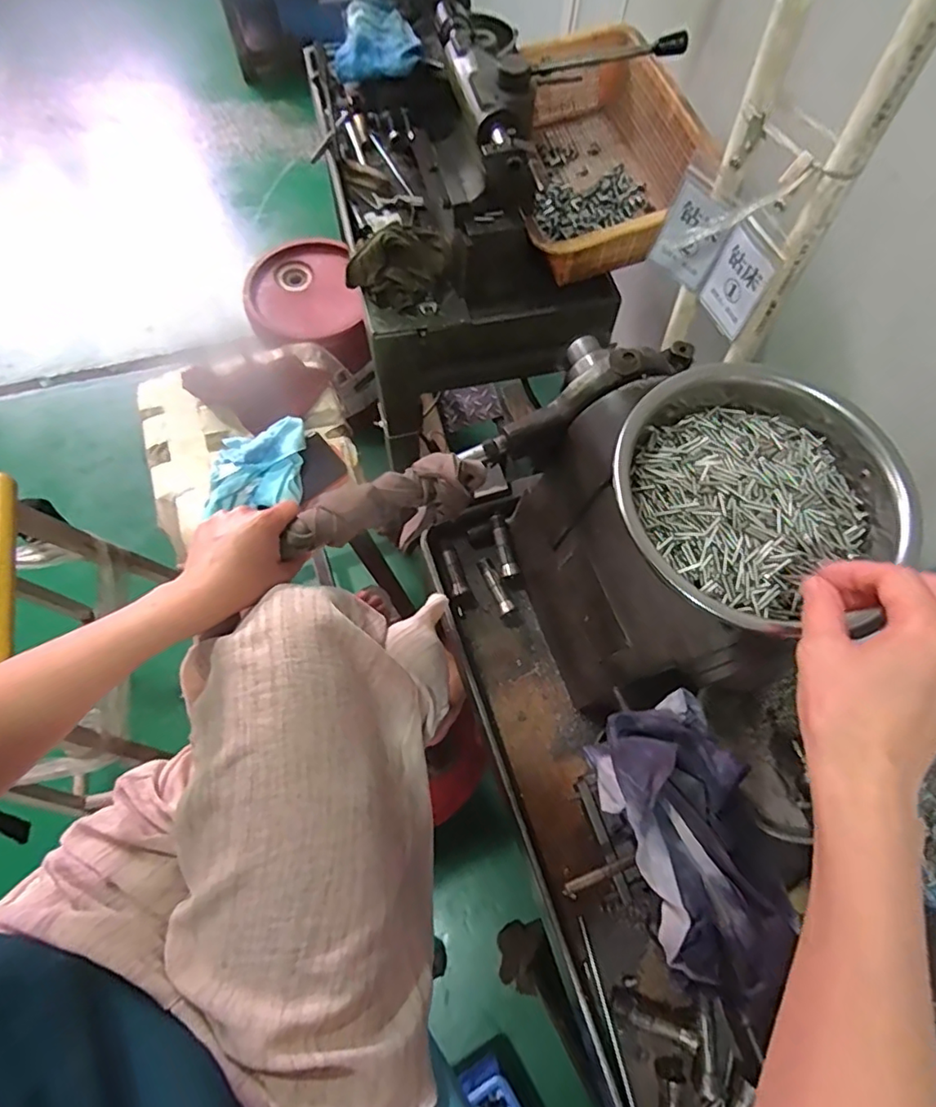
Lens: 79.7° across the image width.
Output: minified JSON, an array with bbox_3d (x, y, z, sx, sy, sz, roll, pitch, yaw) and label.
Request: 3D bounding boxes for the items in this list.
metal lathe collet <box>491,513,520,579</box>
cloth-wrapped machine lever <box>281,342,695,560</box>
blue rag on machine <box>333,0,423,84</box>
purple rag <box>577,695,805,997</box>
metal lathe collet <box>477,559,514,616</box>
[{"bbox_3d":[0.043,-0.009,0.664,0.019,0.012,0.076,-13,82,-7],"label":"metal lathe collet"},{"bbox_3d":[-0.018,-0.064,0.462,0.400,0.057,0.052,-30,72,-1],"label":"cloth-wrapped machine lever"},{"bbox_3d":[-0.115,-0.646,0.705,0.109,0.041,0.103,-7,68,-5],"label":"blue rag on machine"},{"bbox_3d":[0.148,0.185,0.368,0.084,0.053,0.169,-14,69,-8],"label":"purple rag"},{"bbox_3d":[0.032,0.038,0.656,0.018,0.019,0.073,-20,70,-10],"label":"metal lathe collet"}]

